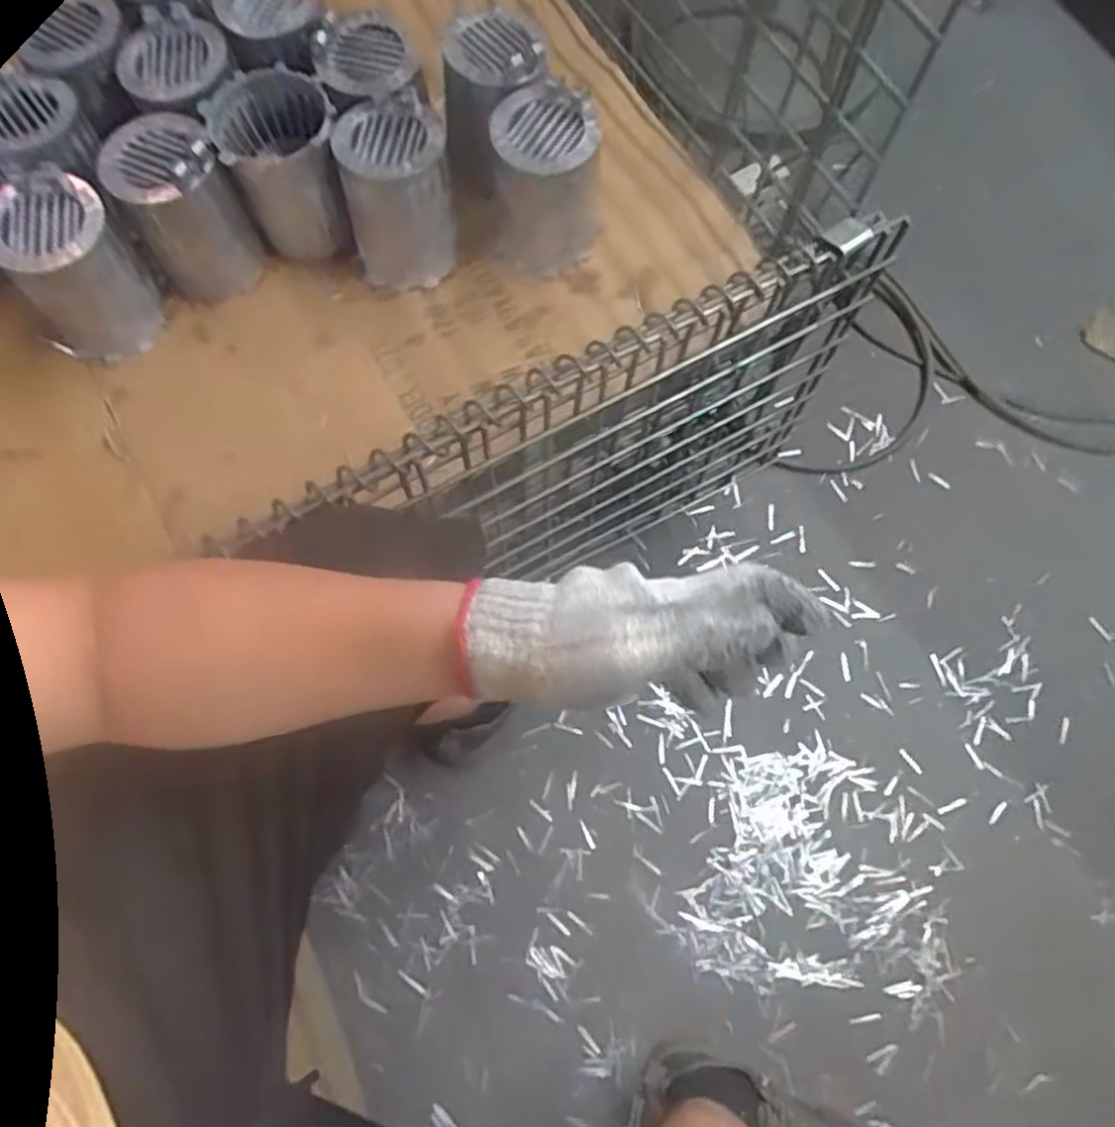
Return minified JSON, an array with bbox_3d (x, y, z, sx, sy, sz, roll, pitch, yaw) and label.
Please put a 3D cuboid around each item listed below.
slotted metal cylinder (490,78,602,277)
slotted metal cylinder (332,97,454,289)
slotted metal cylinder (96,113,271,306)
[{"bbox_3d":[-0.010,-0.326,0.685,0.095,0.119,0.092,-3,73,-3],"label":"slotted metal cylinder"},{"bbox_3d":[-0.131,-0.307,0.666,0.090,0.112,0.087,-6,73,-4],"label":"slotted metal cylinder"},{"bbox_3d":[-0.291,-0.271,0.639,0.087,0.137,0.070,-42,79,-13],"label":"slotted metal cylinder"}]

